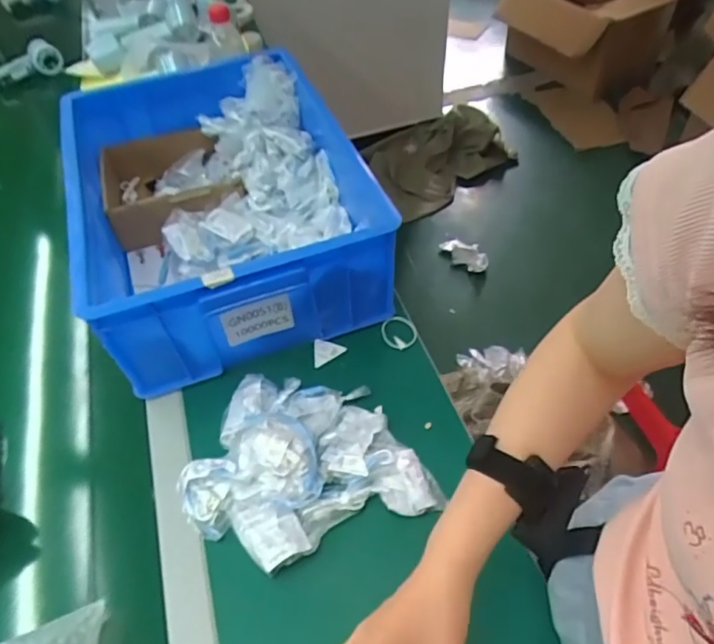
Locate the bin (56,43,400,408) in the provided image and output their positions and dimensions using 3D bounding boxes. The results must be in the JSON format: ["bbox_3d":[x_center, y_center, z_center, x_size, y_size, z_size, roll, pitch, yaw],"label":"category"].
[{"bbox_3d":[-0.184,-0.157,0.748,0.330,0.172,0.448,-19,52,-12],"label":"bin"}]

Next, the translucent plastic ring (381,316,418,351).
[{"bbox_3d":[0.054,0.013,0.704,0.044,0.011,0.049,-23,64,-14],"label":"translucent plastic ring"}]

